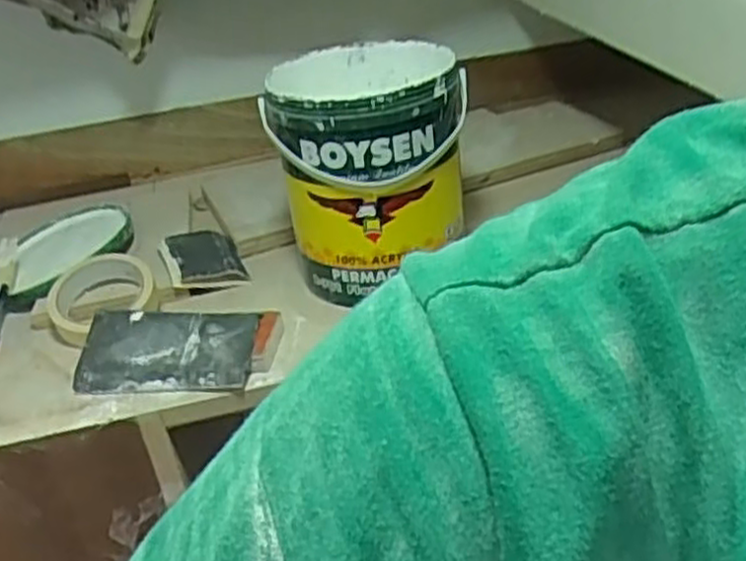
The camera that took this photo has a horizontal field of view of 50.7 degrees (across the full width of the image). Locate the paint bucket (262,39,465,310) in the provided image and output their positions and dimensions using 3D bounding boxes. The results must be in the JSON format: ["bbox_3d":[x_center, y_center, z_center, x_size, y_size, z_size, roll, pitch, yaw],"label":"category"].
[{"bbox_3d":[0.002,-0.111,0.754,0.168,0.198,0.181,-5,30,3],"label":"paint bucket"}]

